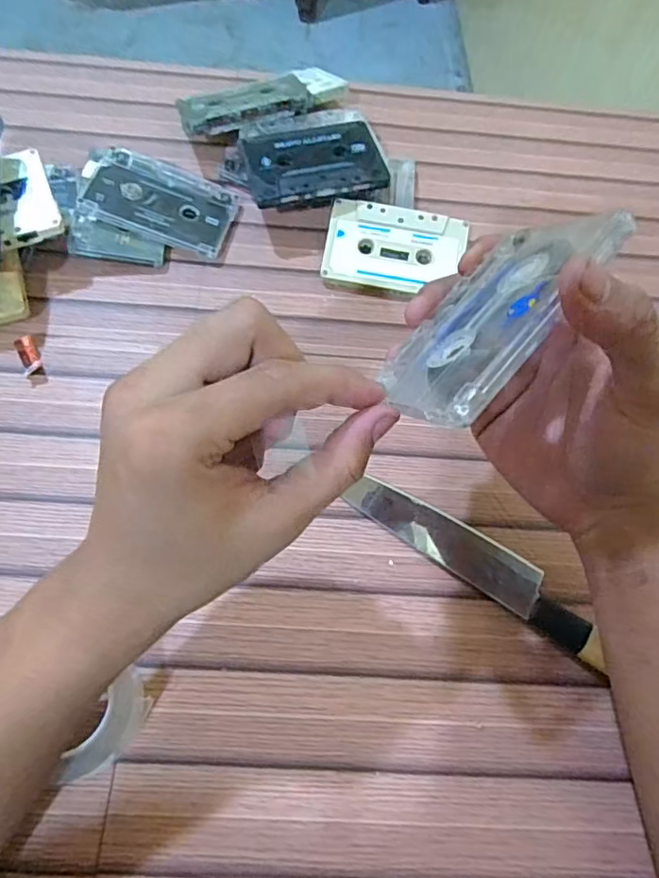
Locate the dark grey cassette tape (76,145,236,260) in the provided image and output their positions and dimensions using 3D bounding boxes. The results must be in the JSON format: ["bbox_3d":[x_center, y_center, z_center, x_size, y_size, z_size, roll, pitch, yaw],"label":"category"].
[{"bbox_3d":[-0.123,-0.176,0.416,0.103,0.009,0.068,18,66,-11],"label":"dark grey cassette tape"}]

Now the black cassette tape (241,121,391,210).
[{"bbox_3d":[-0.011,-0.205,0.418,0.100,0.011,0.069,-16,66,-12],"label":"black cassette tape"}]

